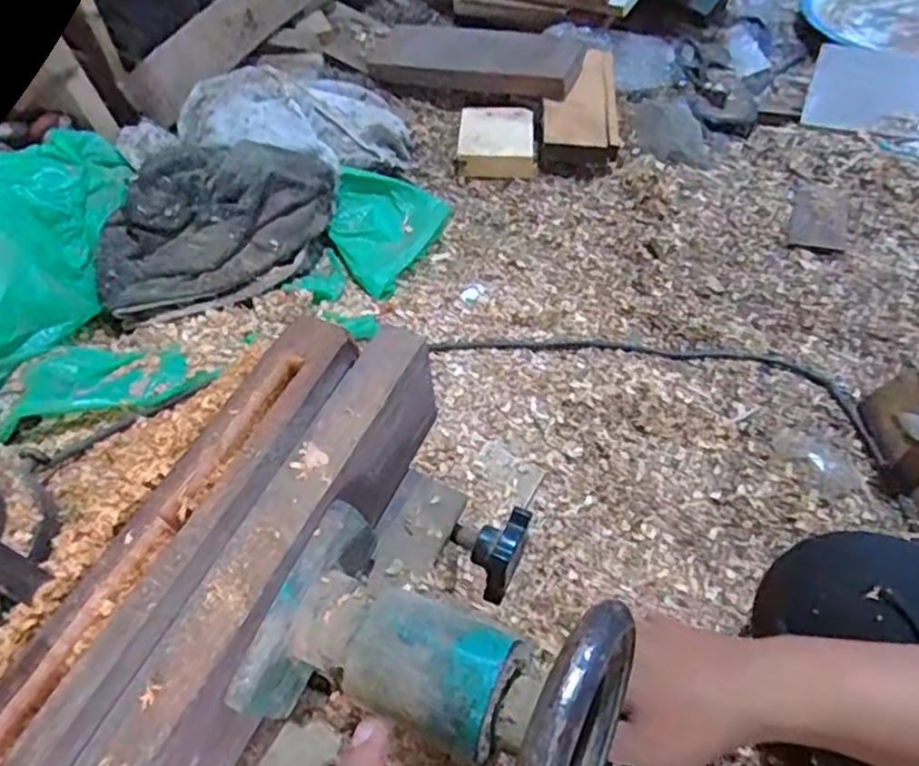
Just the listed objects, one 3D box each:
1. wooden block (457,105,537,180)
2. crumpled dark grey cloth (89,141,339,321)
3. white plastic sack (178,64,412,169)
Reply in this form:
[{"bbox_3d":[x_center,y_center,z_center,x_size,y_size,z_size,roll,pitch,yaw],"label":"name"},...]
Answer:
[{"bbox_3d":[0.052,-0.333,0.927,0.101,0.034,0.120,3,53,5],"label":"wooden block"},{"bbox_3d":[-0.235,-0.163,0.669,0.225,0.082,0.199,-14,54,-5],"label":"crumpled dark grey cloth"},{"bbox_3d":[-0.167,-0.311,0.806,0.302,0.073,0.150,-13,49,-42],"label":"white plastic sack"}]

